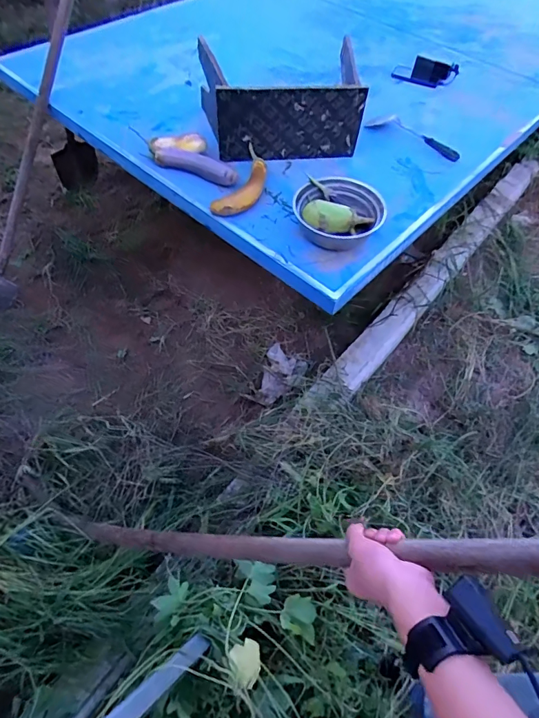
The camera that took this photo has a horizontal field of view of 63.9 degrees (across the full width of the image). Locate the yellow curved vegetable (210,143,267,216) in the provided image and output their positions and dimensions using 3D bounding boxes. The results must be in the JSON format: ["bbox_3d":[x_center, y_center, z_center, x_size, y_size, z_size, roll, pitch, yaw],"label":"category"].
[{"bbox_3d":[-0.061,-0.464,1.152,0.098,0.049,0.247,21,57,10],"label":"yellow curved vegetable"}]

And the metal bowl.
[{"bbox_3d":[0.171,-0.366,1.077,0.215,0.085,0.203,2,56,-3],"label":"metal bowl"}]

